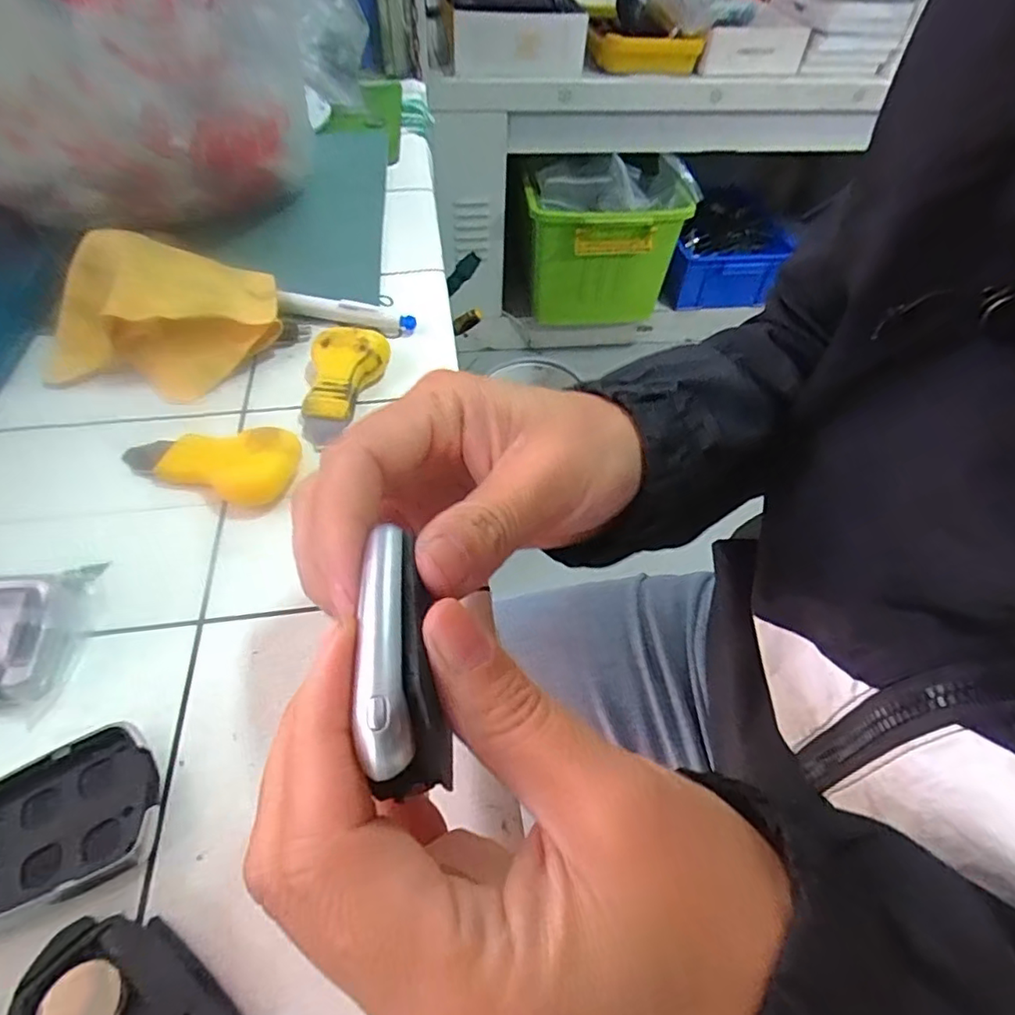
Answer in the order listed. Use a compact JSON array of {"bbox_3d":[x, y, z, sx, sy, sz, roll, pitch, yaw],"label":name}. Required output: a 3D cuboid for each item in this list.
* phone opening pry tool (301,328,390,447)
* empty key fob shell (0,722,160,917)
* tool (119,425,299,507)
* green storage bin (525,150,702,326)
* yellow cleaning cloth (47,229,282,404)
[{"bbox_3d":[-0.082,-0.059,0.279,0.033,0.013,0.063,12,68,6],"label":"phone opening pry tool"},{"bbox_3d":[-0.129,0.091,0.160,0.058,0.009,0.042,-25,57,-22],"label":"empty key fob shell"},{"bbox_3d":[-0.127,-0.018,0.244,0.081,0.021,0.034,8,51,3],"label":"tool"},{"bbox_3d":[0.212,-0.611,1.337,0.348,0.326,0.189,-5,51,-7],"label":"green storage bin"},{"bbox_3d":[-0.175,-0.098,0.285,0.113,0.054,0.079,-14,53,-14],"label":"yellow cleaning cloth"}]

